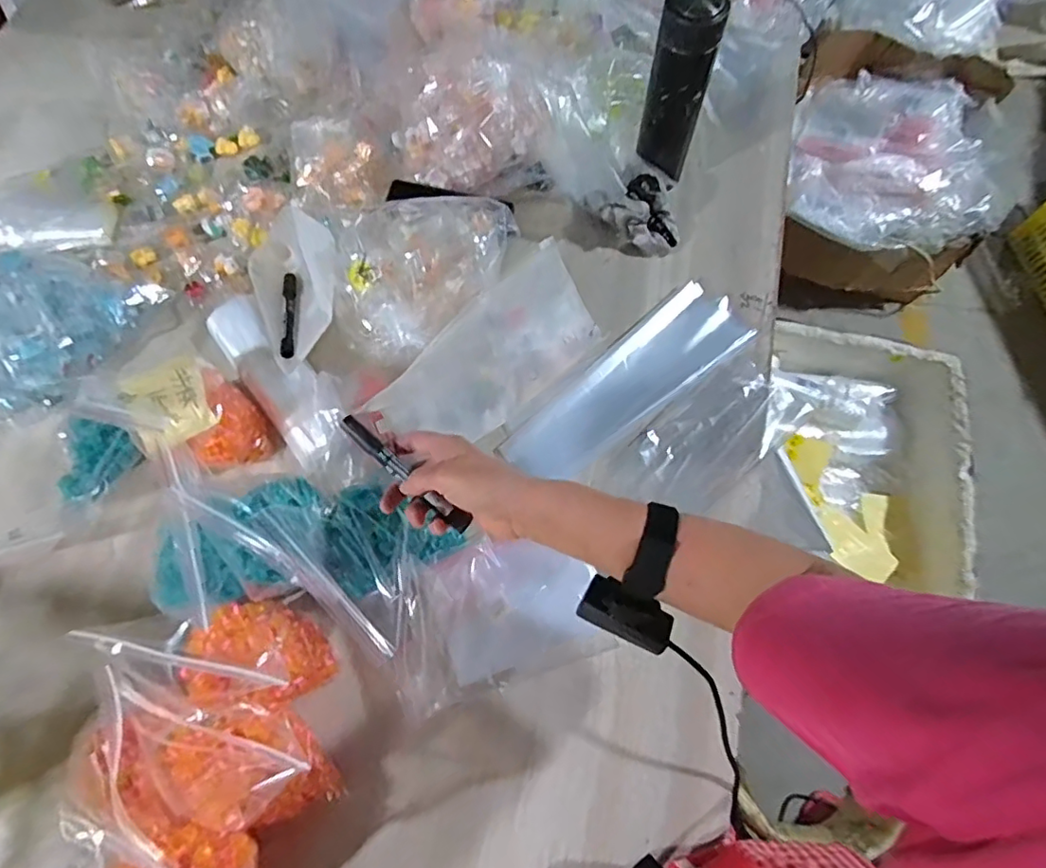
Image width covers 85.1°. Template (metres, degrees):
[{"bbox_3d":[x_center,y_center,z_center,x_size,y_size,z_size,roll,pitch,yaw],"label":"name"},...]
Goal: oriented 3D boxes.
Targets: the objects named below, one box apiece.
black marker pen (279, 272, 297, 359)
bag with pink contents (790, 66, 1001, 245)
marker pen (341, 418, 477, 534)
[{"bbox_3d":[-0.272,-0.139,0.661,0.016,0.010,0.135,-12,56,-3],"label":"black marker pen"},{"bbox_3d":[0.848,-0.619,1.298,0.432,0.166,0.392,-7,71,-2],"label":"bag with pink contents"},{"bbox_3d":[-0.099,0.033,0.471,0.136,0.010,0.014,43,77,3],"label":"marker pen"}]

